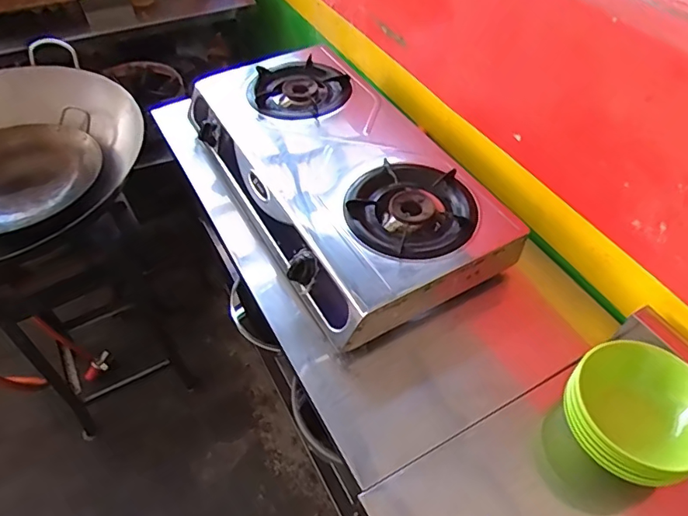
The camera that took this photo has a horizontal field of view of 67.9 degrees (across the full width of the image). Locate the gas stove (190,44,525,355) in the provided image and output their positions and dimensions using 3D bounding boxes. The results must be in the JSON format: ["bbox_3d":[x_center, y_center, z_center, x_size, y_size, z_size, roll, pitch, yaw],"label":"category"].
[{"bbox_3d":[-0.009,-0.183,1.022,0.393,0.107,0.710,-23,54,-17],"label":"gas stove"}]

